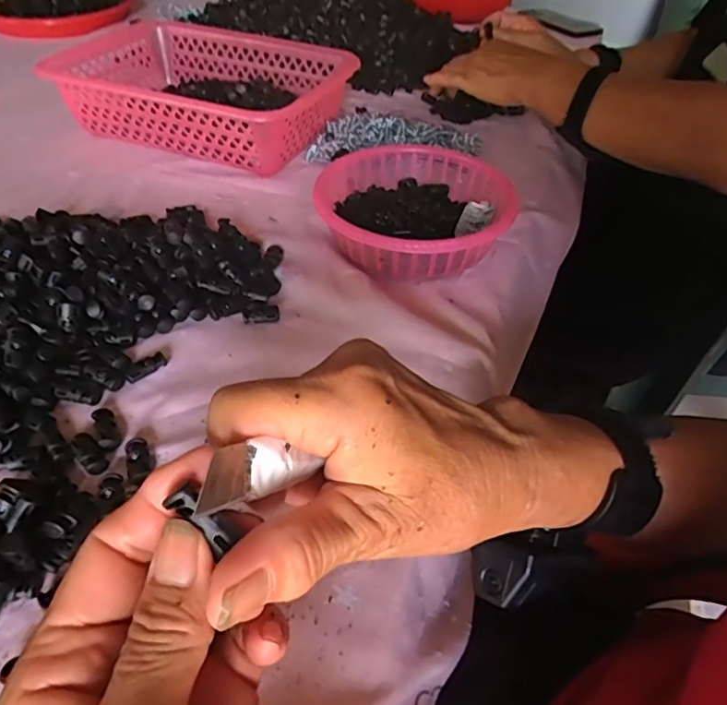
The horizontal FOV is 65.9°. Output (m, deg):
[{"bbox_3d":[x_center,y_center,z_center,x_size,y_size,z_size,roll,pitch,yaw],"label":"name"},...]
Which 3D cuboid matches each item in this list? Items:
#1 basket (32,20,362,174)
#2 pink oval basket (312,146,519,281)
[{"bbox_3d":[-0.192,-0.304,0.649,0.307,0.071,0.200,17,46,14],"label":"basket"},{"bbox_3d":[0.046,-0.126,0.503,0.169,0.047,0.171,5,45,2],"label":"pink oval basket"}]

